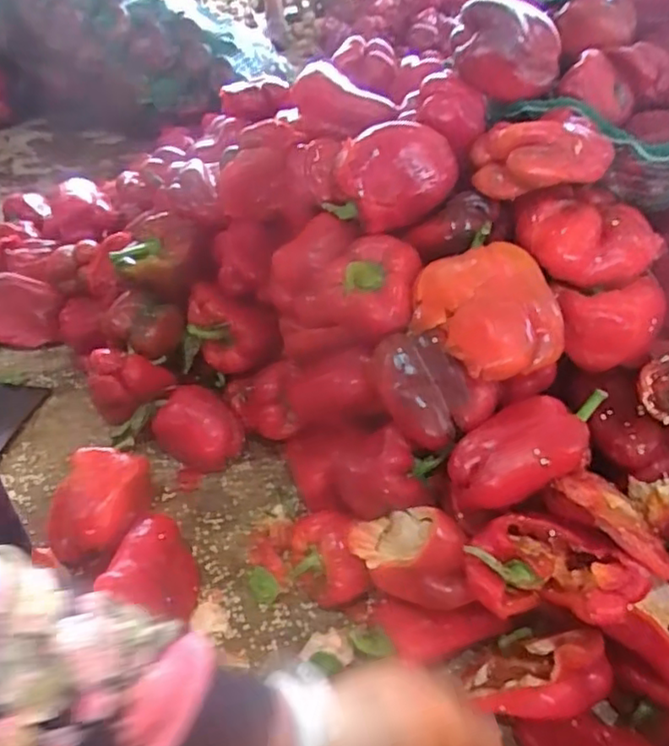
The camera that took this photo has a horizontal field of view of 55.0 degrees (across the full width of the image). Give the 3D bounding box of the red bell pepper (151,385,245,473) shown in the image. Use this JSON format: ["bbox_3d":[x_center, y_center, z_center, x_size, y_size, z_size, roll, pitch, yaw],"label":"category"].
[{"bbox_3d":[-0.147,0.066,0.718,0.091,0.073,0.068,22,44,20],"label":"red bell pepper"}]

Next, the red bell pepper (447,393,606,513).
[{"bbox_3d":[0.163,0.057,0.517,0.153,0.058,0.072,-29,47,-11],"label":"red bell pepper"}]

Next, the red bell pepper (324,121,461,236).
[{"bbox_3d":[0.058,-0.197,0.639,0.114,0.090,0.068,-17,45,-22],"label":"red bell pepper"}]

